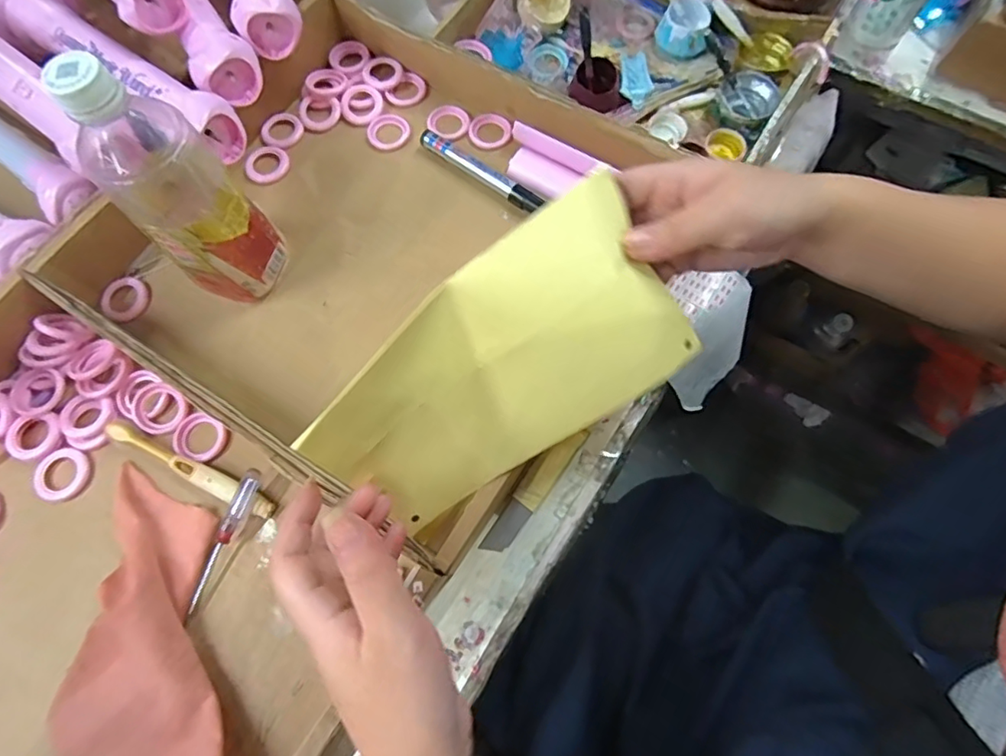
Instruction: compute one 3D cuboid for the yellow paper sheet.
[{"bbox_3d":[0.005,-0.005,0.298,0.198,0.123,0.033,-35,34,-3],"label":"yellow paper sheet"}]

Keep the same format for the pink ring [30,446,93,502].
[{"bbox_3d":[-0.316,0.069,0.393,0.038,0.004,0.037,0,72,0],"label":"pink ring"}]

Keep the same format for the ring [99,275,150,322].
[{"bbox_3d":[-0.304,-0.064,0.440,0.036,0.009,0.037,0,72,0],"label":"ring"}]

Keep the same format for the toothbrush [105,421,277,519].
[{"bbox_3d":[-0.220,0.063,0.386,0.135,0.014,0.014,25,74,8],"label":"toothbrush"}]

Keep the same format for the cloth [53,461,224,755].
[{"bbox_3d":[-0.210,0.194,0.324,0.110,0.045,0.282,-24,59,-7],"label":"cloth"}]

